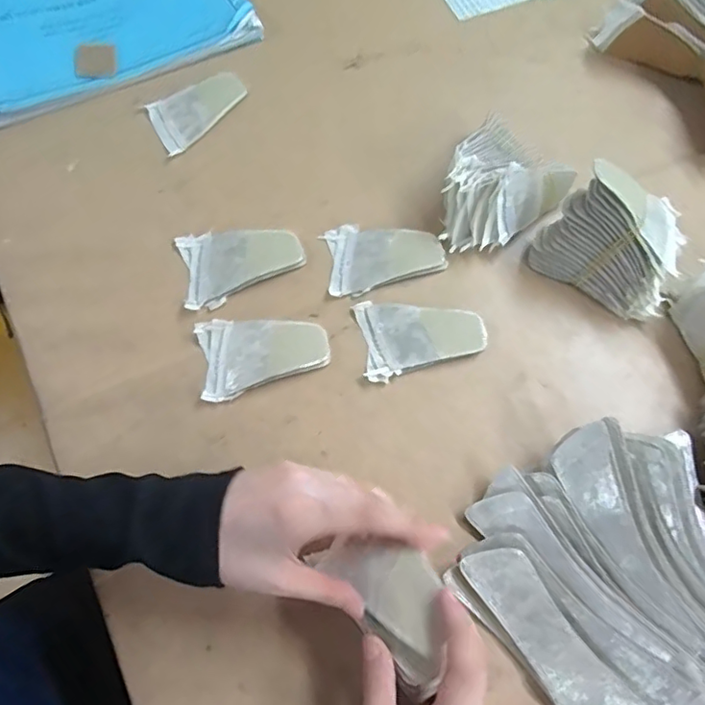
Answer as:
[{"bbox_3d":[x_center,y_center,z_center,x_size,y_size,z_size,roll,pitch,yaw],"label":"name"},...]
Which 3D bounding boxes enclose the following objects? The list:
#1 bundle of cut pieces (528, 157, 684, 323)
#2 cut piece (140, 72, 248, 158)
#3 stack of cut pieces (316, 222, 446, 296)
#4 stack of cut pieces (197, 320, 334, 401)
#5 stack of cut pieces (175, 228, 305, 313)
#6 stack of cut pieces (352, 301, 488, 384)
[{"bbox_3d":[0.208,-0.089,0.447,0.109,0.085,0.071,28,70,8],"label":"bundle of cut pieces"},{"bbox_3d":[-0.138,-0.221,0.520,0.092,0.004,0.058,-30,73,-13],"label":"cut piece"},{"bbox_3d":[0.026,-0.084,0.475,0.095,0.010,0.063,-11,70,-7],"label":"stack of cut pieces"},{"bbox_3d":[-0.067,0.000,0.436,0.097,0.014,0.060,-8,70,-6],"label":"stack of cut pieces"},{"bbox_3d":[-0.090,-0.074,0.466,0.098,0.010,0.066,-11,70,-7],"label":"stack of cut pieces"},{"bbox_3d":[0.055,-0.014,0.448,0.097,0.012,0.063,-7,69,-5],"label":"stack of cut pieces"}]

